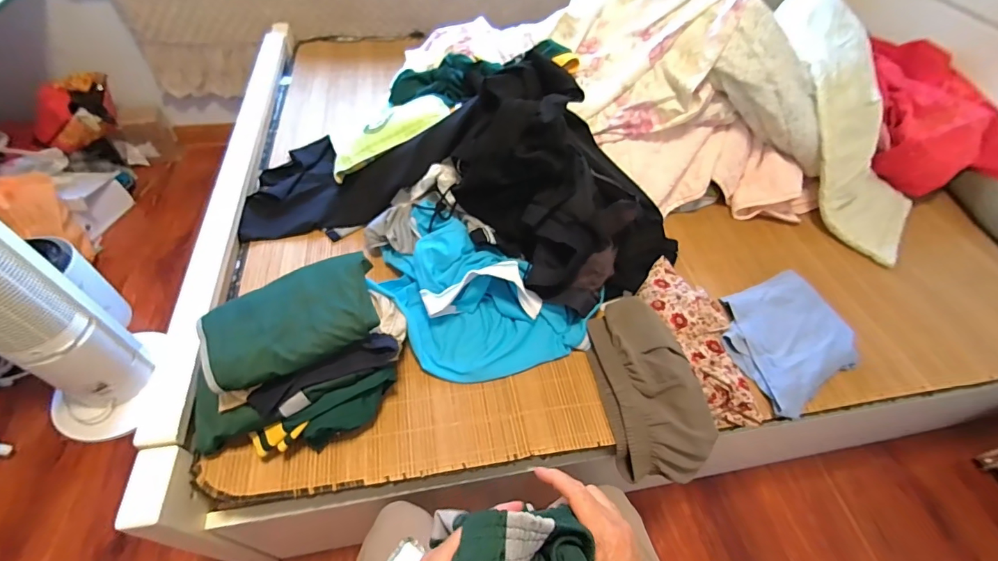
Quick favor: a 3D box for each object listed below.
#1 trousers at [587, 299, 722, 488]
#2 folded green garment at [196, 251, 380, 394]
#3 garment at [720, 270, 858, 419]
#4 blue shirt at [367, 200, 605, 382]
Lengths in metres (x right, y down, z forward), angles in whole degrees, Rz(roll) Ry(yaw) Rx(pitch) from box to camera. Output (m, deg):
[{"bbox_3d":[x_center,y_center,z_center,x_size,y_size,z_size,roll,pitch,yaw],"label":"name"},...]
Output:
[{"bbox_3d":[0.257,0.186,0.755,0.153,0.134,0.282,-10,54,-12],"label":"trousers"},{"bbox_3d":[-0.298,0.051,0.626,0.246,0.051,0.143,-21,57,-20],"label":"folded green garment"},{"bbox_3d":[0.559,0.110,0.836,0.237,0.049,0.242,-15,55,-16],"label":"garment"},{"bbox_3d":[-0.049,0.021,0.814,0.292,0.121,0.392,-35,62,-27],"label":"blue shirt"}]

